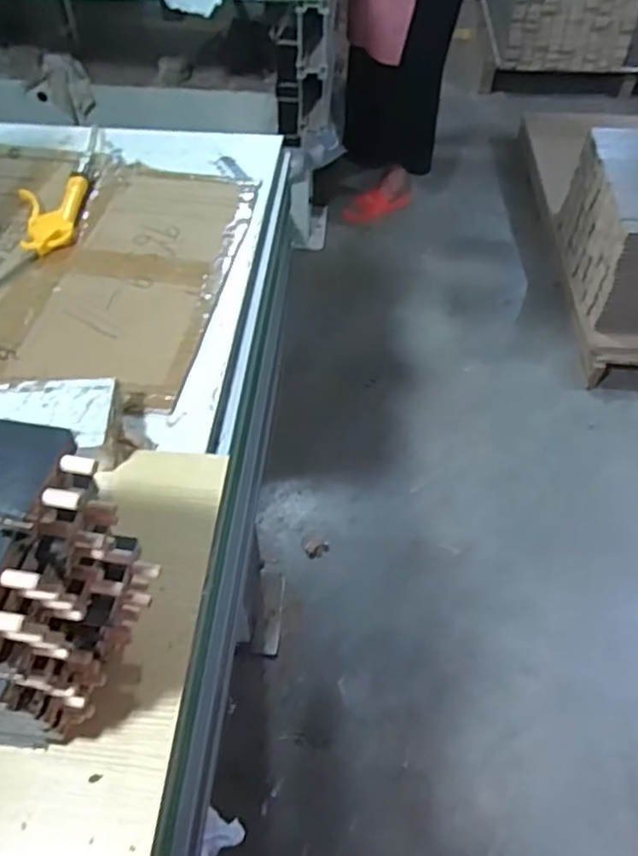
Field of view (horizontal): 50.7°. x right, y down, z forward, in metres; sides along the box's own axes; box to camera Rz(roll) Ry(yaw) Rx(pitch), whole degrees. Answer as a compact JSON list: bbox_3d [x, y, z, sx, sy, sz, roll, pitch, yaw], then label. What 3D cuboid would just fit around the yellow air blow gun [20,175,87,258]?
[{"bbox_3d":[-0.324,-0.260,0.825,0.081,0.023,0.136,-11,54,-9],"label":"yellow air blow gun"}]

